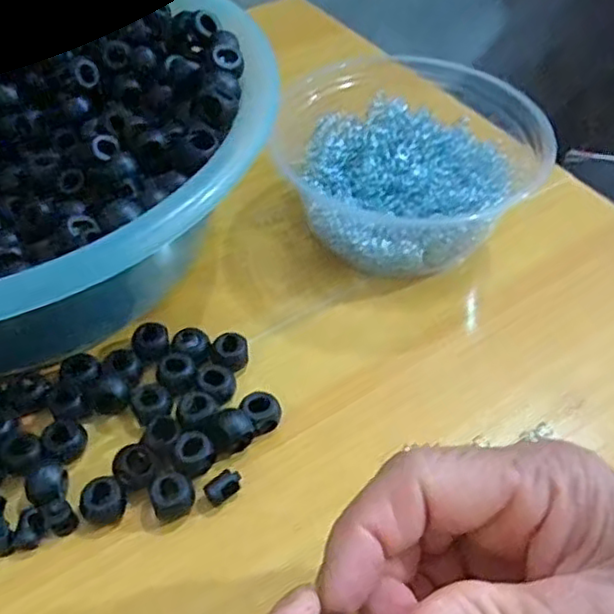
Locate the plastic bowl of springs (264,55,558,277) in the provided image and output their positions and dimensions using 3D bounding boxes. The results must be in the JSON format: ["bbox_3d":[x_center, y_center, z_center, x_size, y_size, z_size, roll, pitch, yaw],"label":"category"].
[{"bbox_3d":[0.053,-0.077,0.353,0.130,0.055,0.138,-16,52,-14],"label":"plastic bowl of springs"}]

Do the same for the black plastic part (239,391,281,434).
[{"bbox_3d":[-0.019,0.044,0.276,0.015,0.010,0.015,0,50,0],"label":"black plastic part"}]

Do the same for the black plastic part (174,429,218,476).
[{"bbox_3d":[-0.045,0.059,0.264,0.014,0.011,0.015,0,50,0],"label":"black plastic part"}]

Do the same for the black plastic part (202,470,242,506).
[{"bbox_3d":[-0.033,0.070,0.257,0.015,0.007,0.008,-23,54,-18],"label":"black plastic part"}]

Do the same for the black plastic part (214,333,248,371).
[{"bbox_3d":[-0.034,0.021,0.297,0.015,0.010,0.017,-6,51,-5],"label":"black plastic part"}]

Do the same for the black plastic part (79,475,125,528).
[{"bbox_3d":[-0.078,0.075,0.252,0.016,0.013,0.014,-31,57,-23],"label":"black plastic part"}]

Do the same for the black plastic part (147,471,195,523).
[{"bbox_3d":[-0.051,0.073,0.252,0.016,0.014,0.015,0,50,0],"label":"black plastic part"}]

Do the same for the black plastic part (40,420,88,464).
[{"bbox_3d":[-0.099,0.054,0.268,0.016,0.010,0.017,0,50,0],"label":"black plastic part"}]

